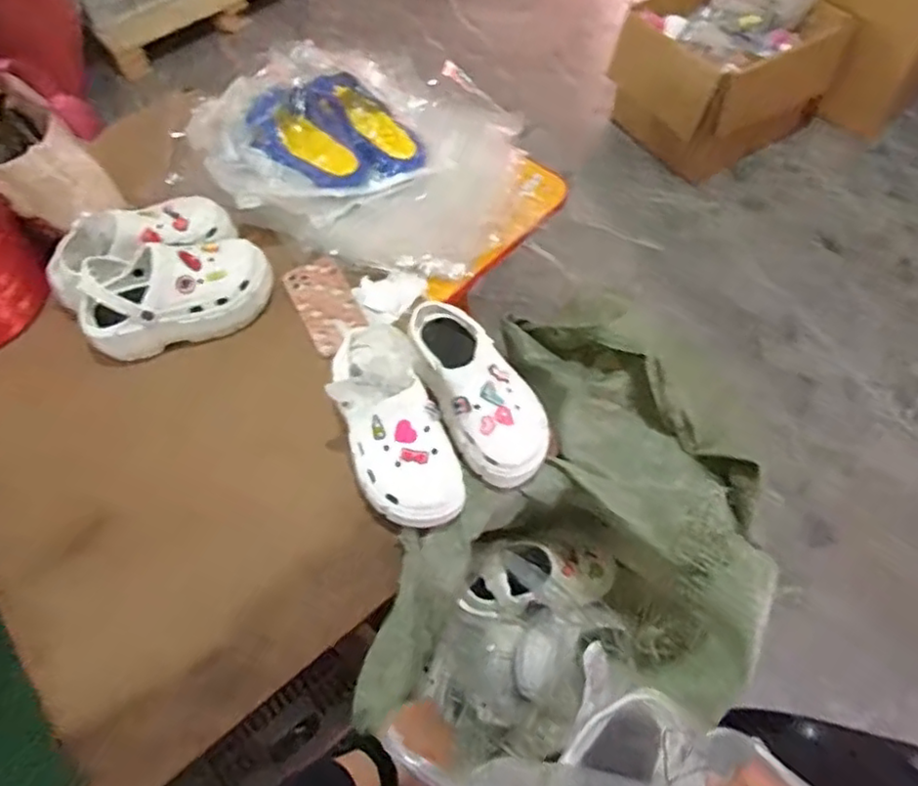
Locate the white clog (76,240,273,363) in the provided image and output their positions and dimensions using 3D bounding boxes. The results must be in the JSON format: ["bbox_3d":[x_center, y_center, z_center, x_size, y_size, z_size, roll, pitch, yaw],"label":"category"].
[{"bbox_3d":[-0.385,-0.132,0.897,0.248,0.104,0.113,-11,61,-5],"label":"white clog"}]

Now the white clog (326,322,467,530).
[{"bbox_3d":[-0.078,0.040,0.777,0.113,0.099,0.245,-21,86,-10],"label":"white clog"}]

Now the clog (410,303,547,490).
[{"bbox_3d":[0.020,-0.005,0.812,0.110,0.100,0.240,-24,63,-12],"label":"clog"}]

